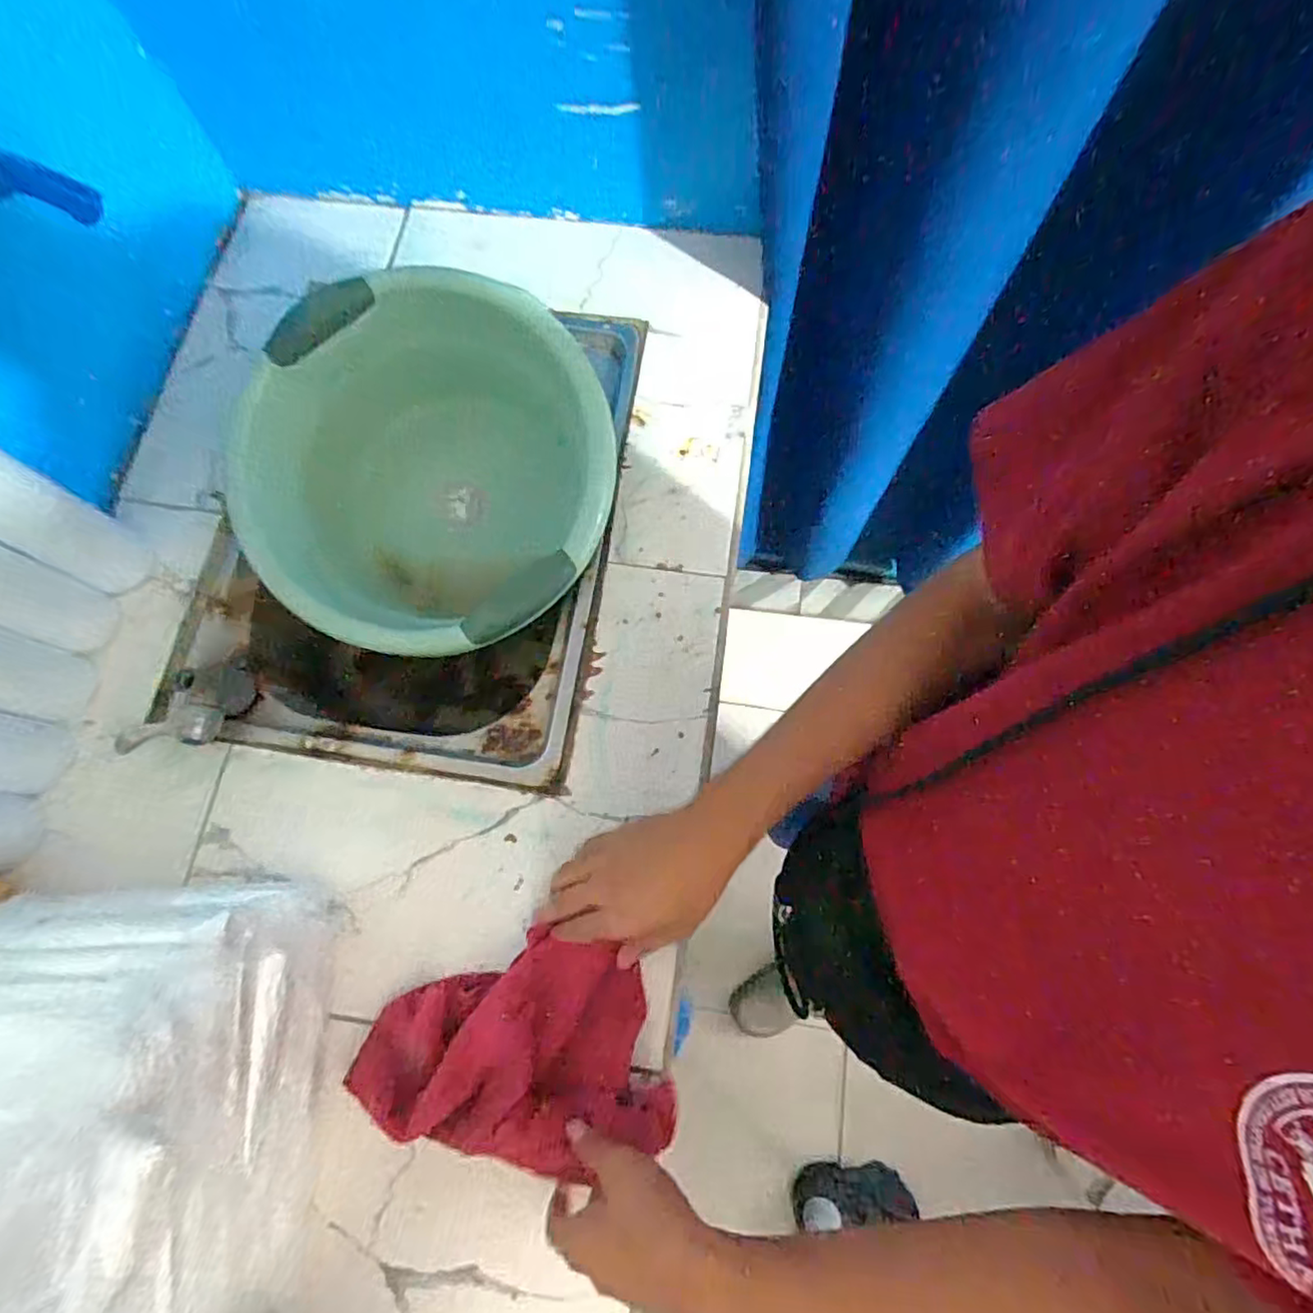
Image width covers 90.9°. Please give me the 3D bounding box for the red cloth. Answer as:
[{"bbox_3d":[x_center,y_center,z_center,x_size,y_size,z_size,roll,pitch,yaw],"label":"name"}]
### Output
[{"bbox_3d":[-0.105,0.288,0.461,0.203,0.041,0.135,-14,75,-3],"label":"red cloth"}]

